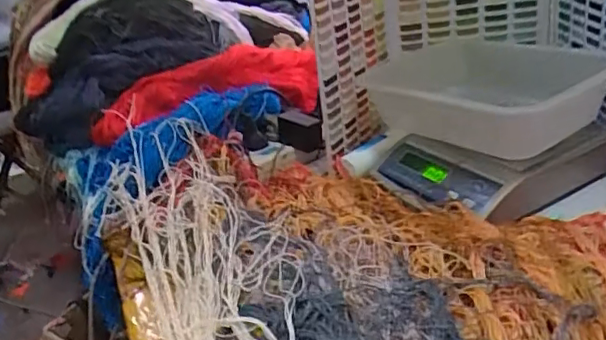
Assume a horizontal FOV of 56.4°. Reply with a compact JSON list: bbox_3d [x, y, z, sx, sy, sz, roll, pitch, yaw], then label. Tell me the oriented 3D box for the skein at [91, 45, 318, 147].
[{"bbox_3d":[-0.154,-0.121,0.892,0.362,0.107,0.122,-8,27,0],"label":"skein"}]

